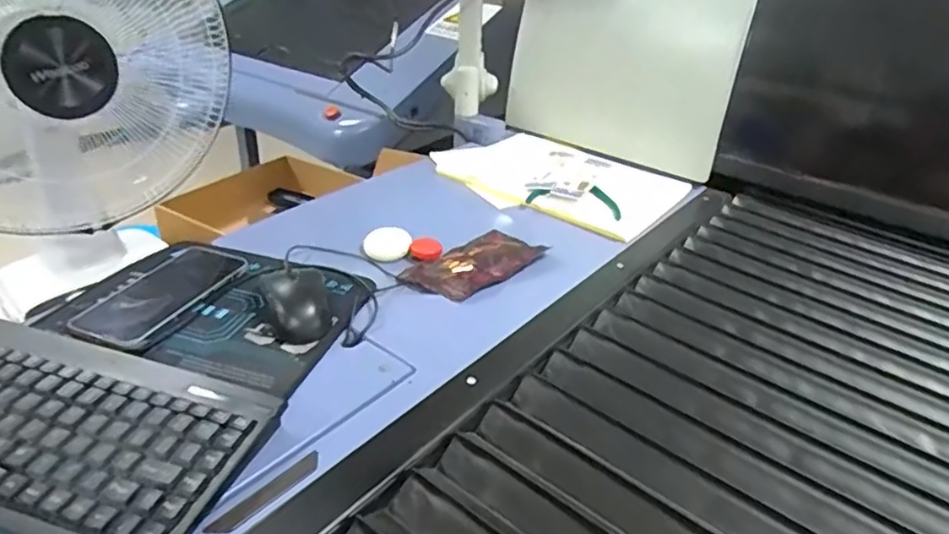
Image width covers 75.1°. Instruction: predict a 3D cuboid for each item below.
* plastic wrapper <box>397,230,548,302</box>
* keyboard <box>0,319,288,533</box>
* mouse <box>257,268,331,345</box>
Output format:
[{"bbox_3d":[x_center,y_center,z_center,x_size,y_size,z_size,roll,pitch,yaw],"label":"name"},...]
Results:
[{"bbox_3d":[-0.003,-0.007,0.704,0.112,0.013,0.144,19,38,41],"label":"plastic wrapper"},{"bbox_3d":[-0.295,0.112,0.431,0.278,0.032,0.143,12,32,12],"label":"keyboard"},{"bbox_3d":[-0.167,0.030,0.583,0.053,0.031,0.103,-10,34,-23],"label":"mouse"}]

